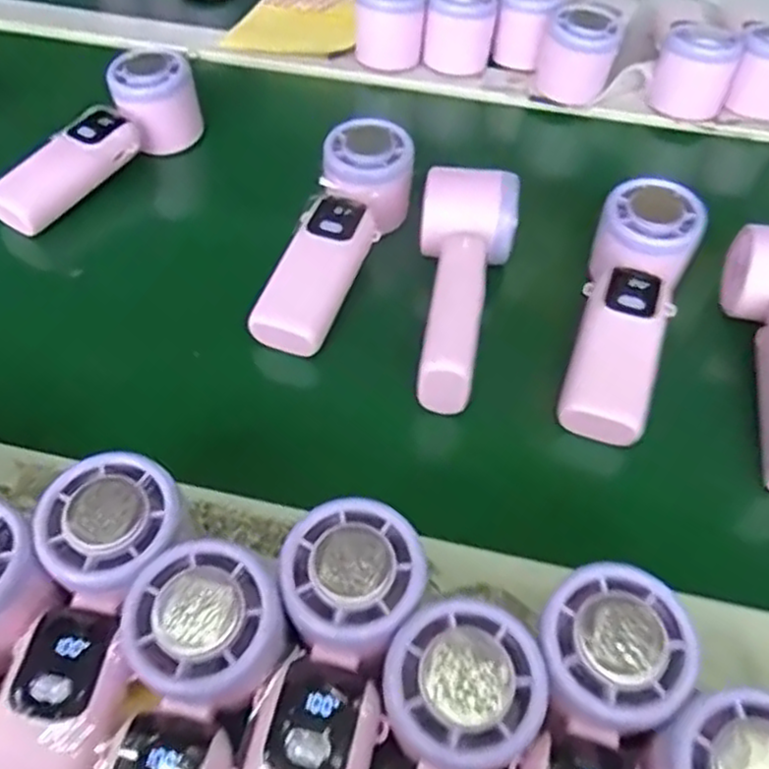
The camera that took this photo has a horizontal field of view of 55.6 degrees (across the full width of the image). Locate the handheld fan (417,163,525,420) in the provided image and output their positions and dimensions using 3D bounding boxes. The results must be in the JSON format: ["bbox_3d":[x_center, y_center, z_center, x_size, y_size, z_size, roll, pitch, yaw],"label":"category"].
[{"bbox_3d":[0.047,-0.057,0.418,0.057,0.051,0.155,6,52,3],"label":"handheld fan"}]

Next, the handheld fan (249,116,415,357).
[{"bbox_3d":[-0.029,-0.091,0.442,0.058,0.055,0.164,16,53,11],"label":"handheld fan"}]

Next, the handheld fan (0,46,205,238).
[{"bbox_3d":[-0.203,-0.166,0.506,0.057,0.064,0.163,34,58,22],"label":"handheld fan"}]

